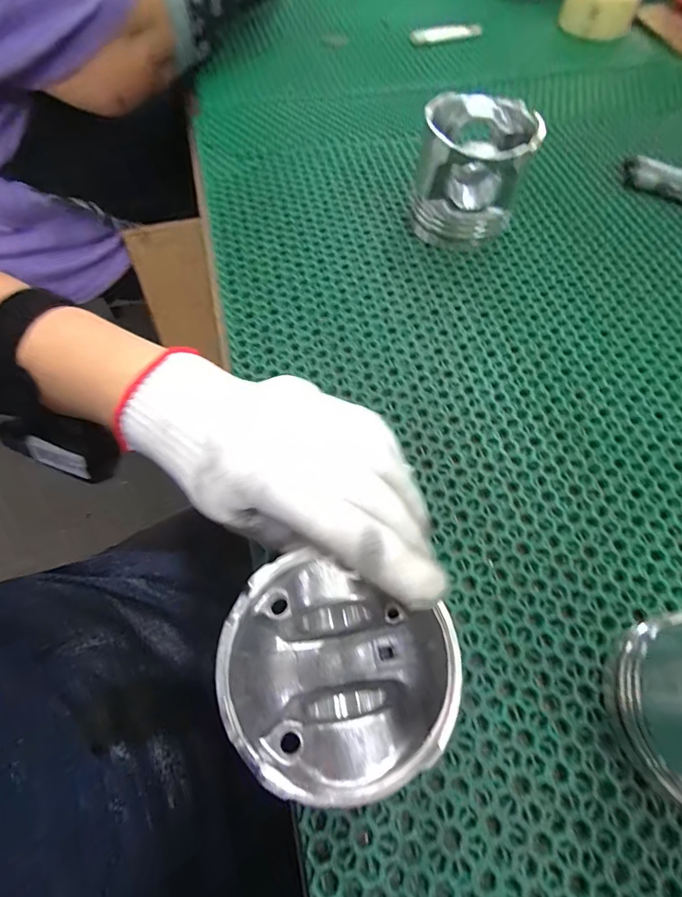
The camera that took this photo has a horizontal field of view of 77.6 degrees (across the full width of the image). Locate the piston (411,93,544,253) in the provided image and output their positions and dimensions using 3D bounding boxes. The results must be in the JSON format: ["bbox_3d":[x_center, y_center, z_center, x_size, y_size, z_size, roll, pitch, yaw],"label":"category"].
[{"bbox_3d":[0.116,-0.248,0.385,0.093,0.089,0.097,13,63,6],"label":"piston"}]

